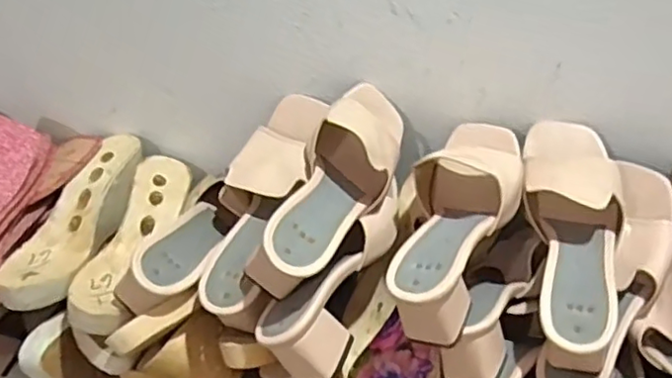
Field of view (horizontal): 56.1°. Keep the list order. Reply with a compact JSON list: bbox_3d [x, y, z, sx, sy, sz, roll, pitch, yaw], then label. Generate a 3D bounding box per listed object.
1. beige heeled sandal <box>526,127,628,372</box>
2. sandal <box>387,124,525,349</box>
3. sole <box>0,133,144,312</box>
[{"bbox_3d":[0.211,0.037,0.568,0.085,0.088,0.236,8,58,2],"label":"beige heeled sandal"},{"bbox_3d":[0.108,0.018,0.553,0.094,0.068,0.231,18,41,12],"label":"sandal"},{"bbox_3d":[-0.277,0.032,0.664,0.087,0.051,0.232,13,40,7],"label":"sole"}]

